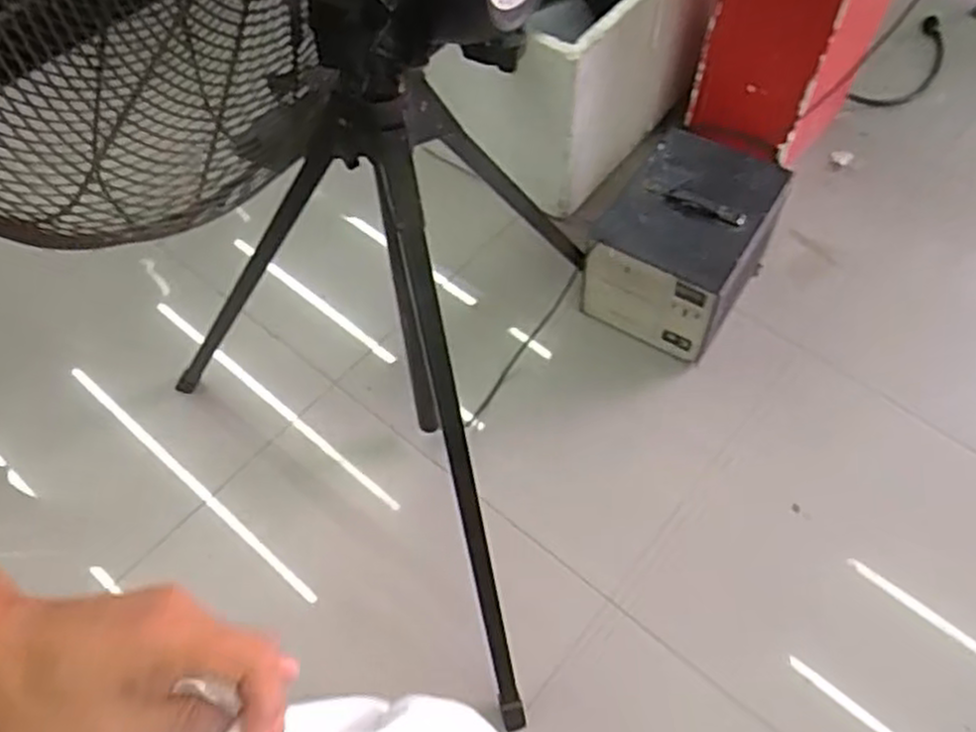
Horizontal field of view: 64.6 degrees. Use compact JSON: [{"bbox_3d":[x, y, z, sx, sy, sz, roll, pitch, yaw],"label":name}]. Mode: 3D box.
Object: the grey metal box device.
[{"bbox_3d":[0.353,-0.212,1.382,0.250,0.230,0.326,27,62,16],"label":"grey metal box device"}]

